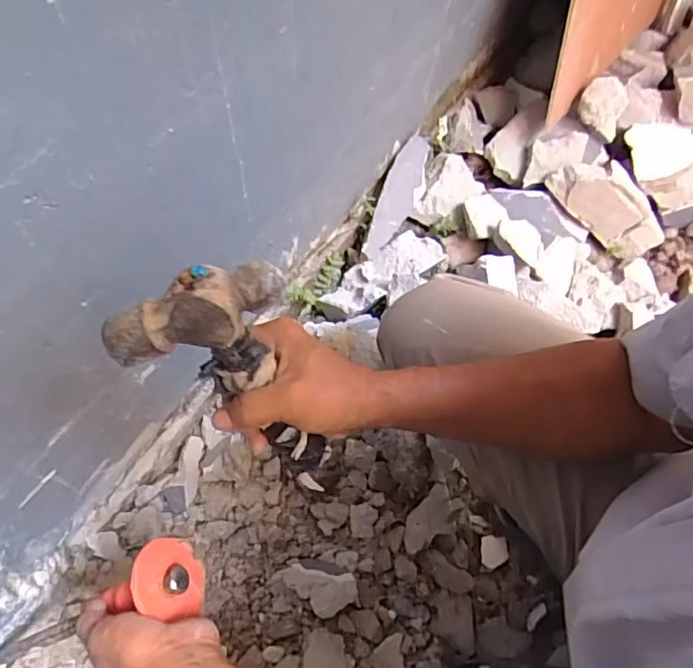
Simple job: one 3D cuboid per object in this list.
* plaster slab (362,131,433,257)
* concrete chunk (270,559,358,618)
[{"bbox_3d":[0.090,-0.230,0.906,0.017,0.073,0.238,8,71,51],"label":"plaster slab"},{"bbox_3d":[-0.038,0.316,0.687,0.100,0.042,0.056,25,65,10],"label":"concrete chunk"}]

